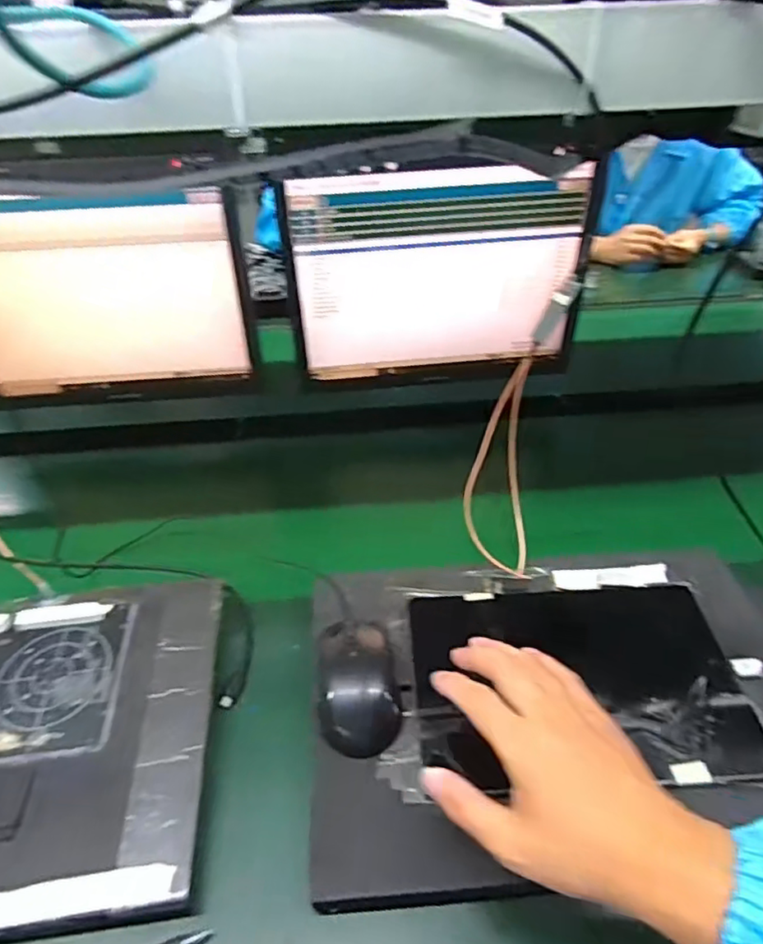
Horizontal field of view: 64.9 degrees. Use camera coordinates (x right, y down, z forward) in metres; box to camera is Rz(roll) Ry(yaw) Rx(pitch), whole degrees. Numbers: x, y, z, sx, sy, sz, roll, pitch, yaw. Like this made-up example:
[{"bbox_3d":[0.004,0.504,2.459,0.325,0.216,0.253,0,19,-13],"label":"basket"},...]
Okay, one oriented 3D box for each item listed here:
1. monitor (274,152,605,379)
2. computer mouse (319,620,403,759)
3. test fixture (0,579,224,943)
[{"bbox_3d":[0.073,-0.231,0.741,0.357,0.268,0.039,-5,39,-4],"label":"monitor"},{"bbox_3d":[-0.018,0.168,0.477,0.061,0.035,0.102,-2,42,-2],"label":"computer mouse"},{"bbox_3d":[-0.327,0.211,0.461,0.377,0.023,0.258,-4,42,-5],"label":"test fixture"}]

